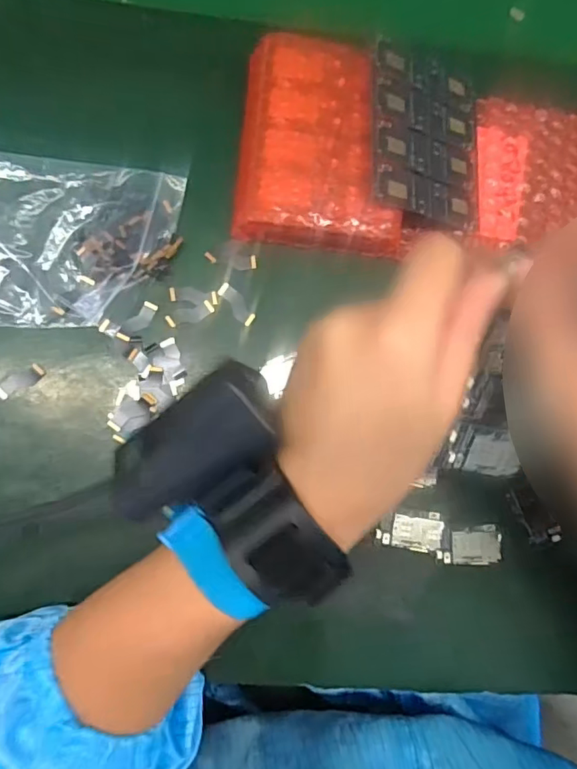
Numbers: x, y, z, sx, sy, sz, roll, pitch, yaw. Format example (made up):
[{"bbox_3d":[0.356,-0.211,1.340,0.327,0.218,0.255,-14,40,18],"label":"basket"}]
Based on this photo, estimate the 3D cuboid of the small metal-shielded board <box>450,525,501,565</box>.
[{"bbox_3d":[0.109,0.093,0.300,0.029,0.004,0.021,-4,85,-6],"label":"small metal-shielded board"}]

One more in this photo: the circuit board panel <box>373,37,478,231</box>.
[{"bbox_3d":[0.082,-0.146,0.306,0.079,0.004,0.102,2,86,-29],"label":"circuit board panel"}]

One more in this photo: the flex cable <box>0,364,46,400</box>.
[{"bbox_3d":[-0.148,-0.002,0.287,0.027,0.004,0.010,-29,88,-8],"label":"flex cable"}]

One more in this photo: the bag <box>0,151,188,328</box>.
[{"bbox_3d":[-0.137,-0.081,0.290,0.147,0.016,0.096,2,84,-6],"label":"bag"}]

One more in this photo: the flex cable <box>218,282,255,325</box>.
[{"bbox_3d":[-0.031,-0.046,0.304,0.010,0.004,0.027,-40,89,-8],"label":"flex cable"}]

